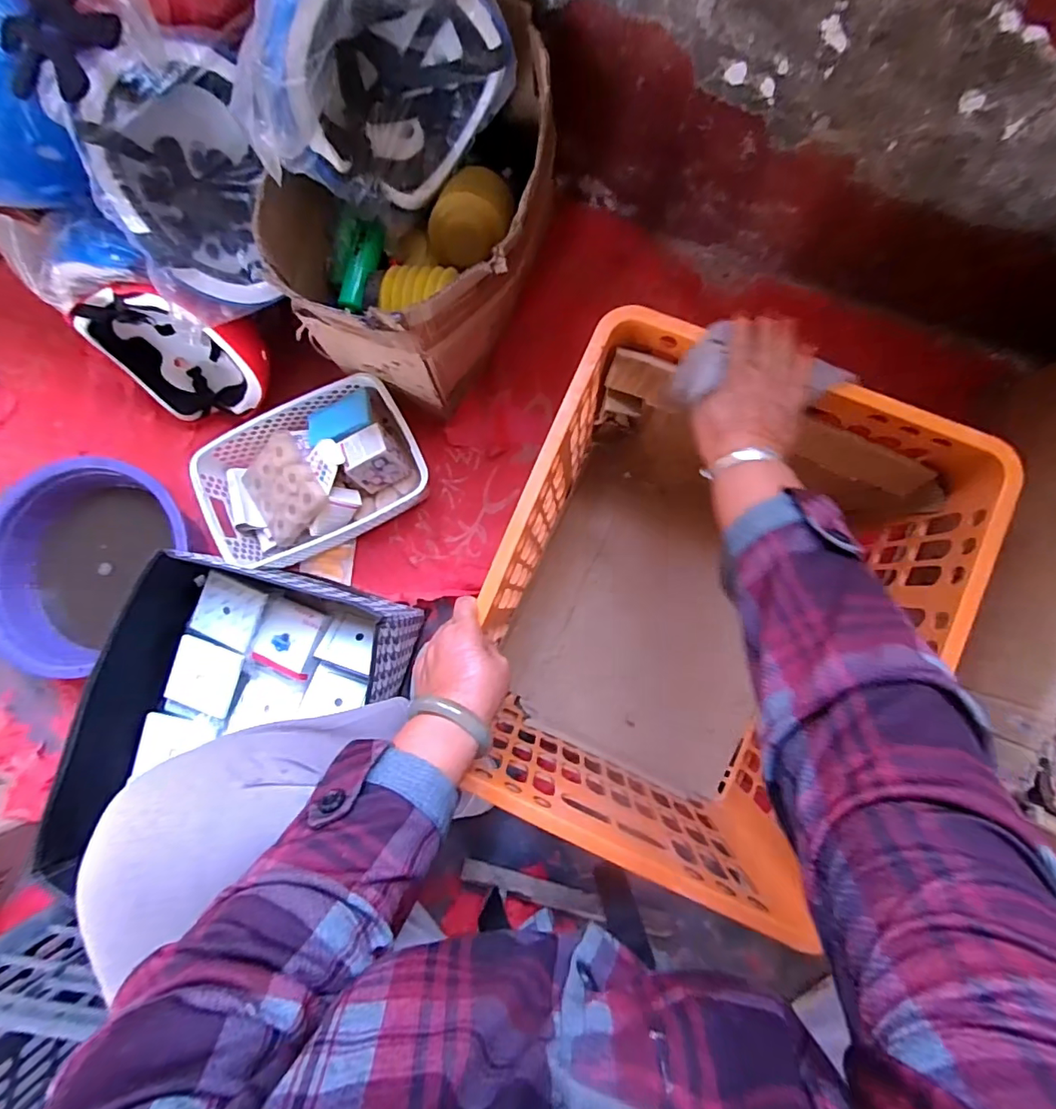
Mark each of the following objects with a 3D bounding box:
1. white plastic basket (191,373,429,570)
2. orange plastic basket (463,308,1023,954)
[{"bbox_3d":[-0.302,-0.111,0.730,0.301,0.090,0.210,-26,84,1],"label":"white plastic basket"},{"bbox_3d":[0.175,0.059,0.594,0.391,0.295,0.463,23,87,5],"label":"orange plastic basket"}]

